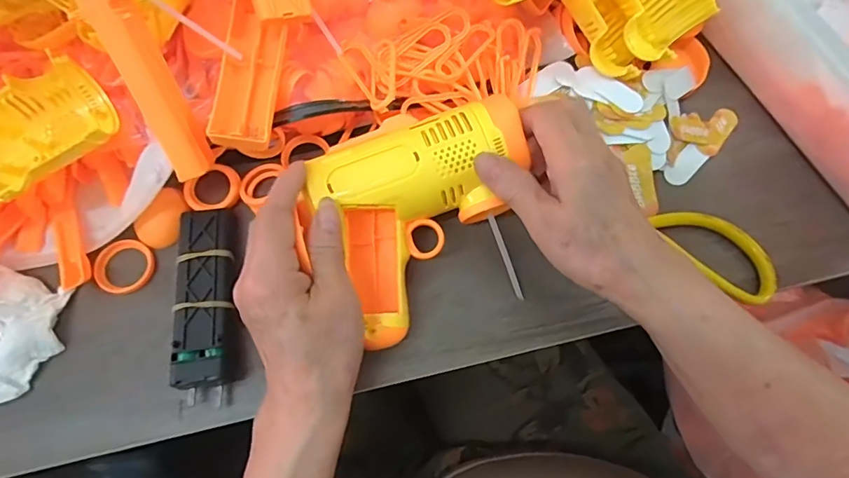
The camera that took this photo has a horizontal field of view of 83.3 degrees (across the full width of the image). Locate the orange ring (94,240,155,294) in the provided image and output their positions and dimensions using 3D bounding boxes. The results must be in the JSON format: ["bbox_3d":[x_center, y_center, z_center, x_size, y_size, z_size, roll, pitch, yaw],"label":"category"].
[{"bbox_3d":[-0.192,0.017,0.305,0.035,0.004,0.035,1,70,-2],"label":"orange ring"}]

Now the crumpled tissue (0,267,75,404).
[{"bbox_3d":[-0.245,0.056,0.280,0.049,0.026,0.080,2,70,-1],"label":"crumpled tissue"}]

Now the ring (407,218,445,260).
[{"bbox_3d":[0.001,0.000,0.293,0.022,0.004,0.025,-15,84,1],"label":"ring"}]

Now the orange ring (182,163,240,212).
[{"bbox_3d":[-0.141,-0.032,0.318,0.037,0.011,0.031,-26,73,-11],"label":"orange ring"}]

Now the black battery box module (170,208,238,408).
[{"bbox_3d":[-0.132,0.037,0.294,0.034,0.024,0.117,-8,70,-5],"label":"black battery box module"}]

